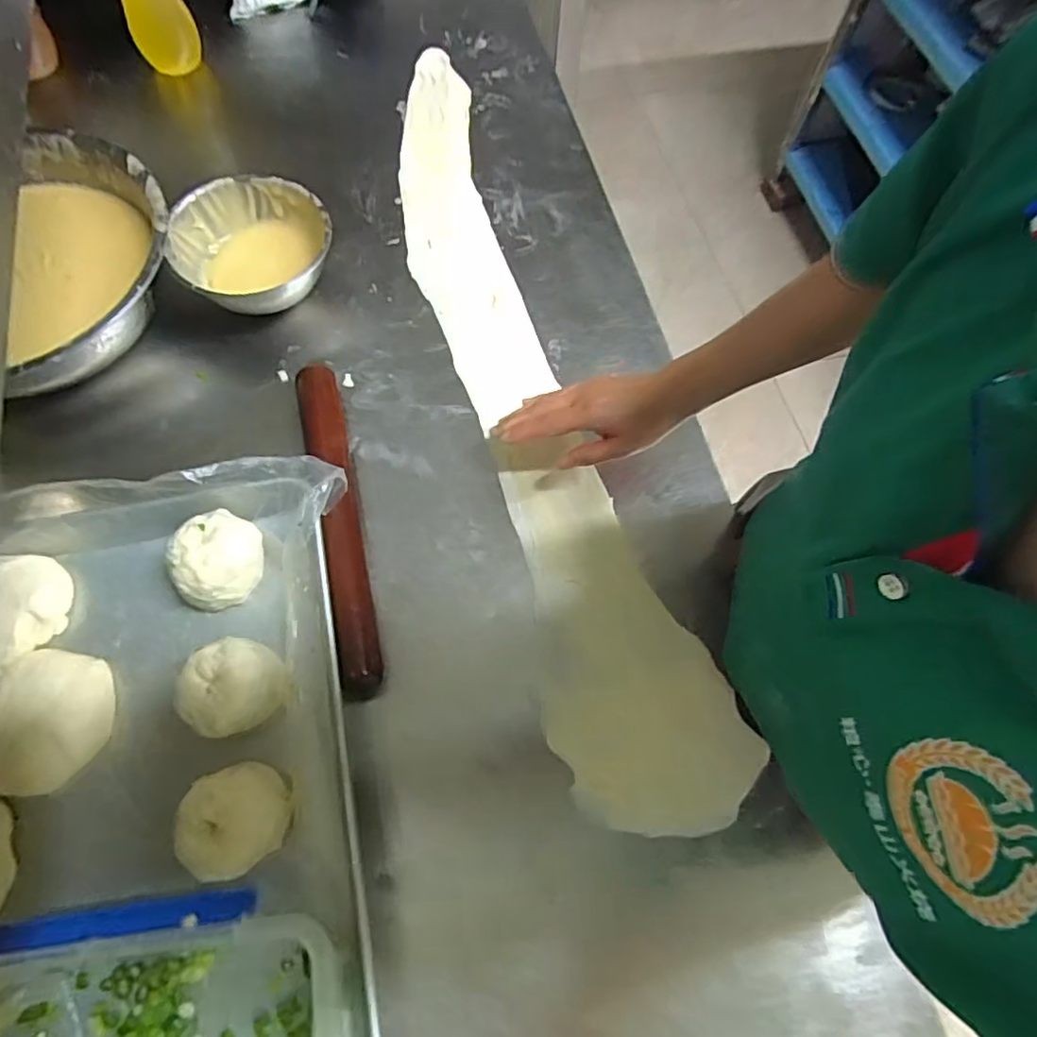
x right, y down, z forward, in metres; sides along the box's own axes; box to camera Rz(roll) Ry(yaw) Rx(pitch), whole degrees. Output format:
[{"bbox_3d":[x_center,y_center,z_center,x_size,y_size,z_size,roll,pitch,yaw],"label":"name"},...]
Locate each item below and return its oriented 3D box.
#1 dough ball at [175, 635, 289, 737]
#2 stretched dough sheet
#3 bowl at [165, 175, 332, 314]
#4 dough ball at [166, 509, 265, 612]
[{"bbox_3d":[-0.228,0.137,0.501,0.070,0.056,0.076,1,68,-1],"label":"dough ball"},{"bbox_3d":[-0.002,-0.170,0.663,0.150,0.018,0.935,-15,69,-8],"label":"stretched dough sheet"},{"bbox_3d":[-0.281,-0.285,0.670,0.161,0.073,0.145,-16,69,-8],"label":"bowl"},{"bbox_3d":[-0.262,0.037,0.540,0.070,0.056,0.083,31,70,11],"label":"dough ball"}]

